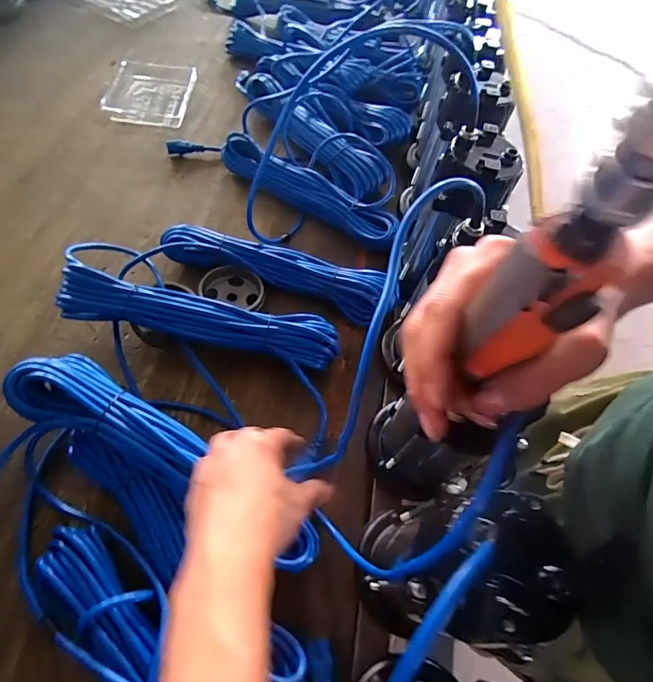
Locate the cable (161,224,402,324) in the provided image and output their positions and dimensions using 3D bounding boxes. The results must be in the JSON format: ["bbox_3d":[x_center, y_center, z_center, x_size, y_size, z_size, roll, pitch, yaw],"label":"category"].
[{"bbox_3d":[-0.064,-0.103,0.600,0.340,0.049,0.068,15,58,2],"label":"cable"}]

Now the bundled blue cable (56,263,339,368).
[{"bbox_3d":[-0.150,-0.029,0.513,0.336,0.040,0.062,12,59,-8],"label":"bundled blue cable"}]

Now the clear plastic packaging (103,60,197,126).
[{"bbox_3d":[-0.340,-0.491,0.814,0.161,0.035,0.177,4,58,-5],"label":"clear plastic packaging"}]

